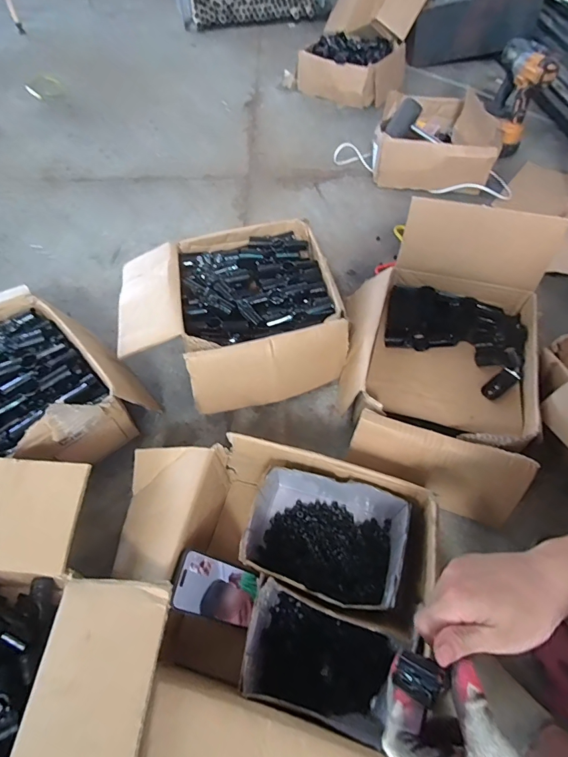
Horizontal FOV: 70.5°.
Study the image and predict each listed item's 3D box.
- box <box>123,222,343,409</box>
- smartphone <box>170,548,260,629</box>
[{"bbox_3d":[-0.111,-0.133,0.839,0.419,0.135,0.391,-12,56,-8],"label":"box"},{"bbox_3d":[-0.087,0.278,0.533,0.014,0.146,0.069,-17,45,39],"label":"smartphone"}]

